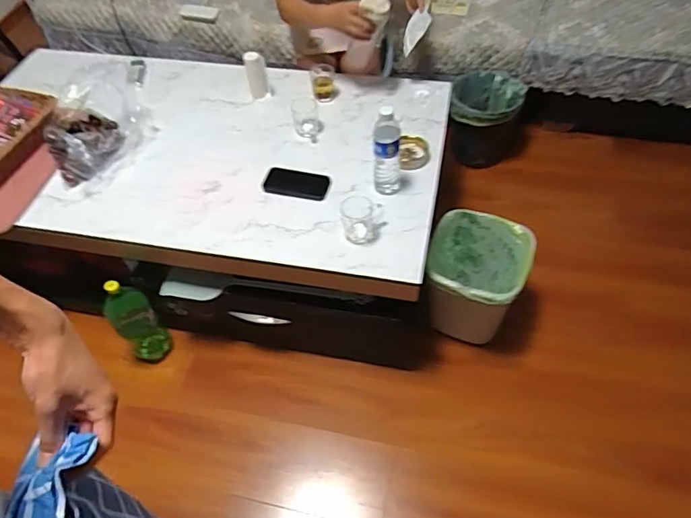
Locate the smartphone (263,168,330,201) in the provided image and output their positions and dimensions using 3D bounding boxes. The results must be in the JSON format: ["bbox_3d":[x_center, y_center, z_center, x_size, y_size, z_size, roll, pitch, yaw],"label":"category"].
[{"bbox_3d":[-0.120,-0.186,1.269,0.157,0.009,0.080,11,55,12],"label":"smartphone"}]

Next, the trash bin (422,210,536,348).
[{"bbox_3d":[0.334,0.067,1.386,0.235,0.294,0.246,25,59,21],"label":"trash bin"}]

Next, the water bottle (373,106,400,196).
[{"bbox_3d":[0.097,-0.244,1.195,0.066,0.205,0.068,-1,53,4],"label":"water bottle"}]

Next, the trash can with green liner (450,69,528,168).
[{"bbox_3d":[0.499,-0.503,1.852,0.247,0.267,0.254,-2,52,3],"label":"trash can with green liner"}]

